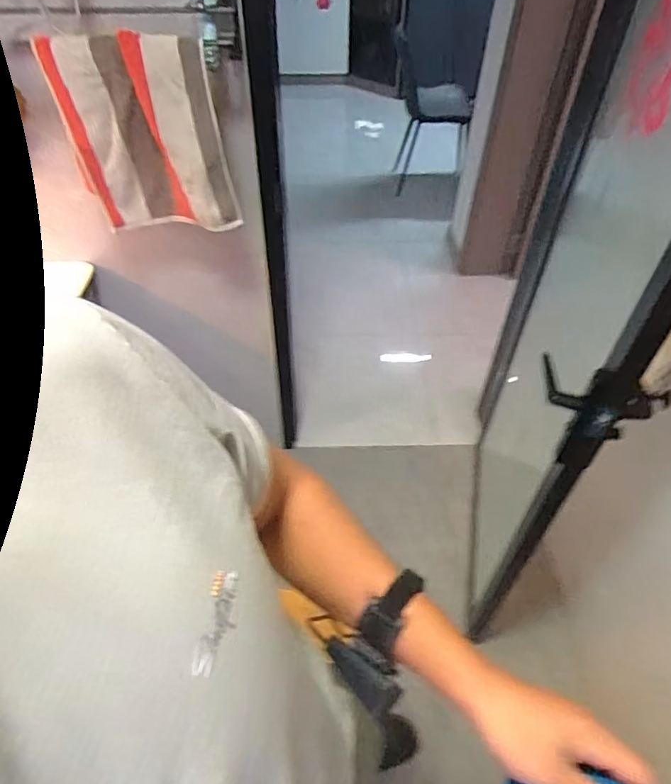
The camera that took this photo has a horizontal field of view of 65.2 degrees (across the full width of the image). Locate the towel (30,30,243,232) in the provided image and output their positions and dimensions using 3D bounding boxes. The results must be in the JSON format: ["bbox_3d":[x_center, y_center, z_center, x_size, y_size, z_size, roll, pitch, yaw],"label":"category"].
[{"bbox_3d":[-0.372,-0.479,1.019,0.323,0.351,0.063,3,48,9],"label":"towel"}]

